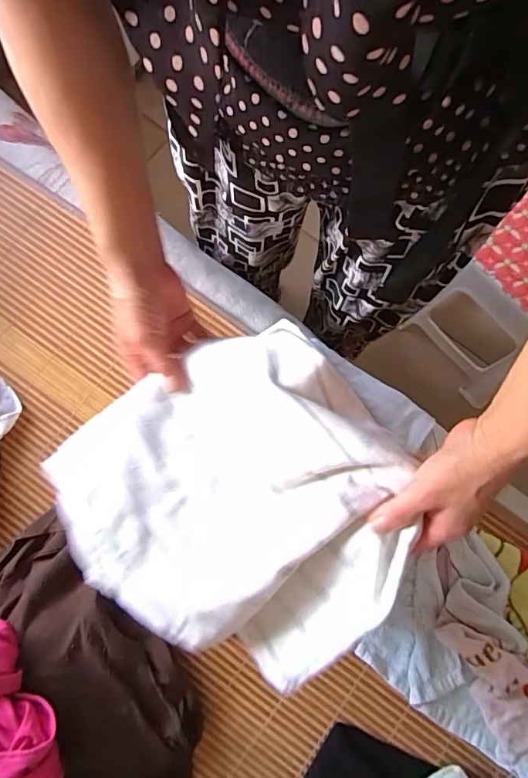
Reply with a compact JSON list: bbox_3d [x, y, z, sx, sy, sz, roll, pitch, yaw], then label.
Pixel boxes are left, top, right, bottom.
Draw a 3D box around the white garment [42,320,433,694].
[{"bbox_3d":[-0.027,0.080,0.376,0.276,0.062,0.276,-1,82,9],"label":"white garment"}]

